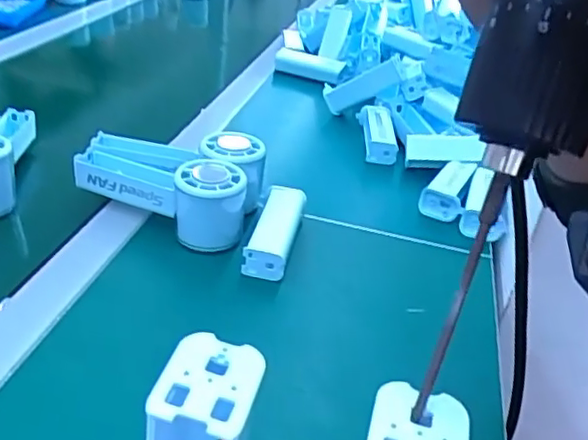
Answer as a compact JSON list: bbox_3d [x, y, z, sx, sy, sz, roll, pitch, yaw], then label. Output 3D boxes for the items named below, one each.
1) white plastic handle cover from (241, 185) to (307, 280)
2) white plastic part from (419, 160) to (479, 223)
[{"bbox_3d":[-0.017,0.010,0.520,0.040,0.030,0.114,9,31,3],"label":"white plastic handle cover"},{"bbox_3d":[0.154,-0.032,0.618,0.037,0.030,0.088,19,33,18],"label":"white plastic part"}]

